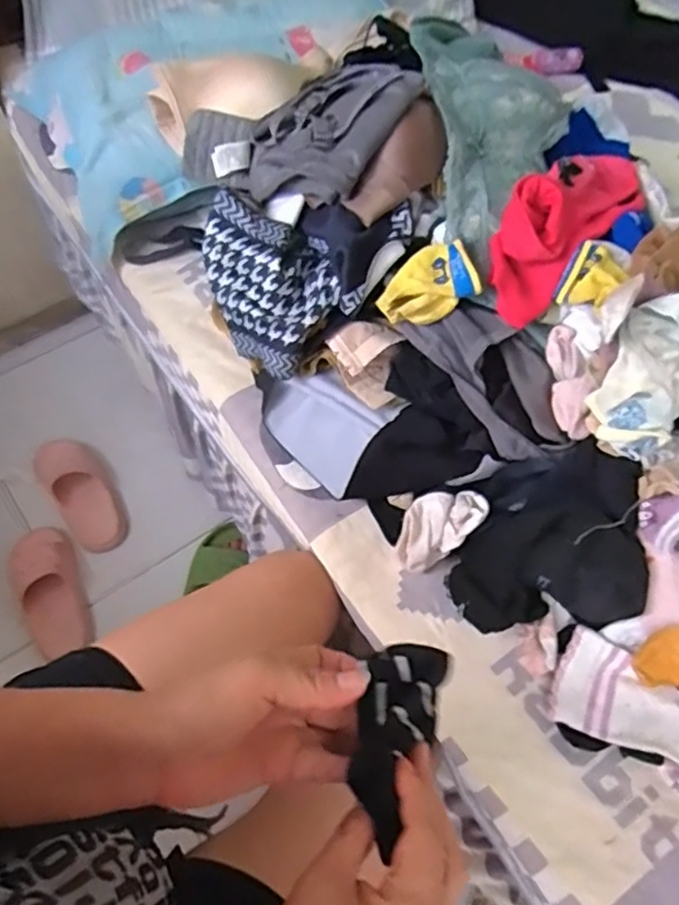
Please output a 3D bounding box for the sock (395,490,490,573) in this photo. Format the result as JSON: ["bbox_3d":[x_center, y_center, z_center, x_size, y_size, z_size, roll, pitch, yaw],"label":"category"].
[{"bbox_3d":[0.094,0.072,0.607,0.056,0.065,0.081,42,68,17],"label":"sock"}]

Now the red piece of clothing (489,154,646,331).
[{"bbox_3d":[0.217,-0.226,0.593,0.081,0.069,0.247,39,67,16],"label":"red piece of clothing"}]

